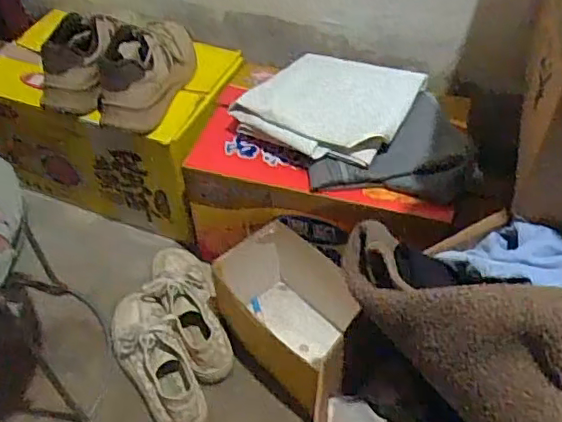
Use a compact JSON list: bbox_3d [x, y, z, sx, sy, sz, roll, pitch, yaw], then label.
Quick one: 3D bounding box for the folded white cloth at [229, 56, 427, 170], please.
[{"bbox_3d":[0.072,-0.169,0.865,0.220,0.035,0.223,19,50,18],"label":"folded white cloth"}]

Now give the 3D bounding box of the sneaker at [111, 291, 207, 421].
[{"bbox_3d":[-0.177,0.210,0.835,0.090,0.083,0.236,-21,50,-17],"label":"sneaker"}]

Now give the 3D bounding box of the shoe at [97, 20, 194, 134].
[{"bbox_3d":[-0.195,-0.227,0.905,0.106,0.088,0.221,7,48,7],"label":"shoe"}]

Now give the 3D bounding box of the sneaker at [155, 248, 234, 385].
[{"bbox_3d":[-0.128,0.135,0.890,0.080,0.070,0.245,-18,49,-15],"label":"sneaker"}]

